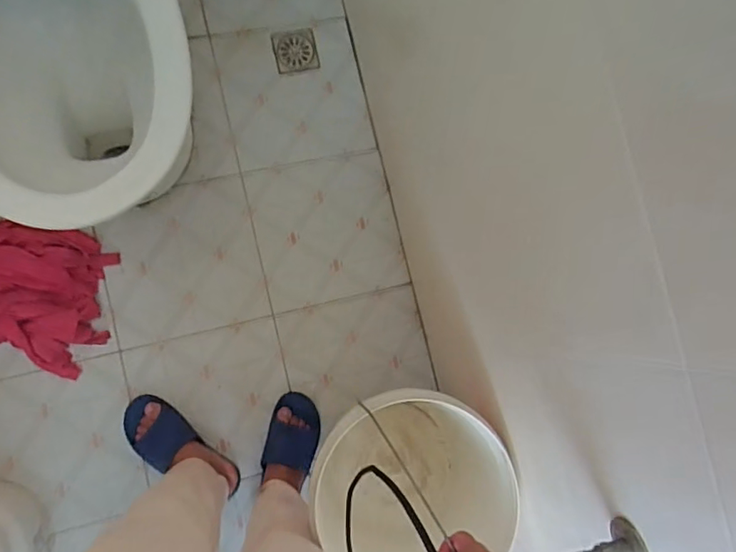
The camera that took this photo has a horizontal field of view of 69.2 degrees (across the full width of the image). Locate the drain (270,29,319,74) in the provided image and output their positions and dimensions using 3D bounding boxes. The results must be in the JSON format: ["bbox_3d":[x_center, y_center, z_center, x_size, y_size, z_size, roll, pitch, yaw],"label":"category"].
[{"bbox_3d":[-0.156,-0.489,1.162,0.091,0.008,0.092,-12,88,-10],"label":"drain"}]

